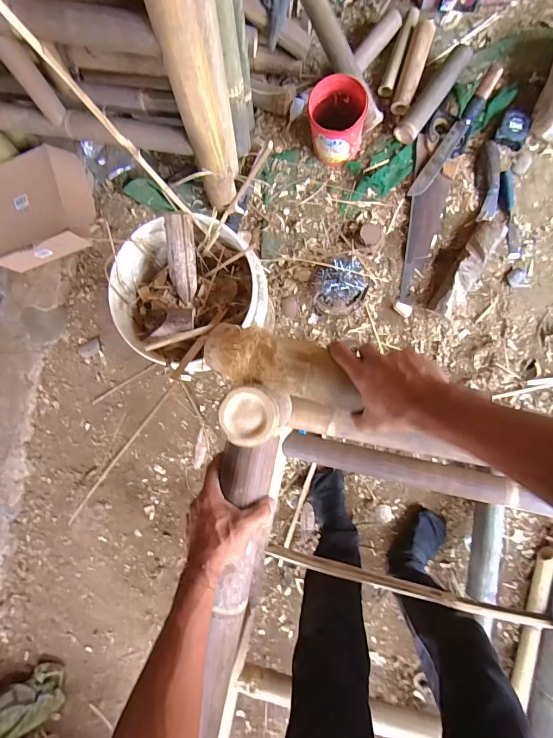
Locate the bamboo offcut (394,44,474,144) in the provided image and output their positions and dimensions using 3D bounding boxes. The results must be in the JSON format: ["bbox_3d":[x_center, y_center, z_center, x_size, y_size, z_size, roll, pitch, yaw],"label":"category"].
[{"bbox_3d":[0.415,-0.726,0.953,0.060,0.054,0.266,37,95,5],"label":"bamboo offcut"}]

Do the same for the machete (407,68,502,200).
[{"bbox_3d":[0.462,-0.604,0.947,0.042,0.027,0.322,35,108,5],"label":"machete"}]

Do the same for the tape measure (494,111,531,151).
[{"bbox_3d":[0.619,-0.625,0.942,0.079,0.030,0.078,15,93,6],"label":"tape measure"}]

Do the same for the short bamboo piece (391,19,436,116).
[{"bbox_3d":[0.364,-0.806,0.961,0.057,0.044,0.239,18,93,6],"label":"short bamboo piece"}]

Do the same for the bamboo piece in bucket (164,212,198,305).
[{"bbox_3d":[-0.190,-0.219,0.723,0.058,0.017,0.168,6,119,7],"label":"bamboo piece in bucket"}]

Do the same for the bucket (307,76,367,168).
[{"bbox_3d":[0.156,-0.640,0.941,0.142,0.151,0.140,0,91,7],"label":"bucket"}]

